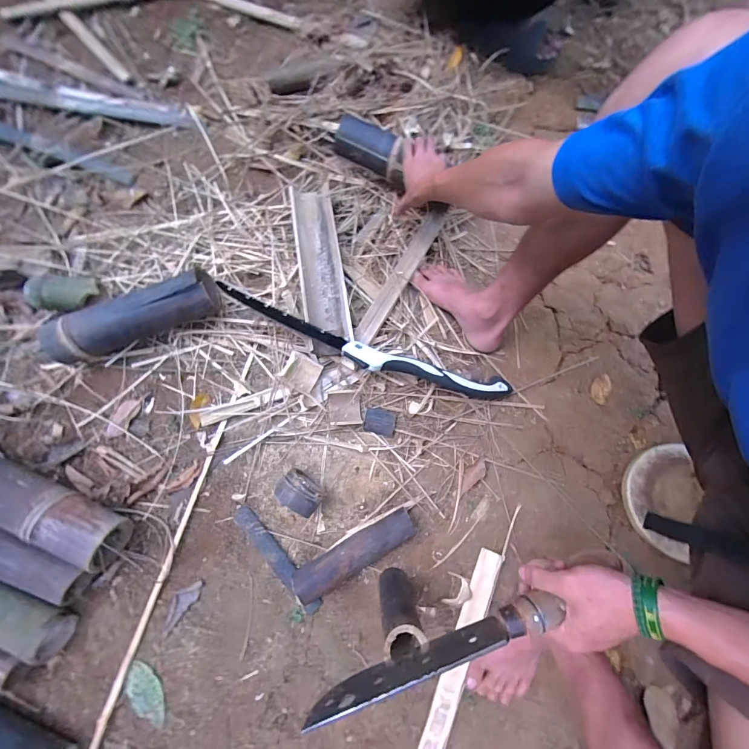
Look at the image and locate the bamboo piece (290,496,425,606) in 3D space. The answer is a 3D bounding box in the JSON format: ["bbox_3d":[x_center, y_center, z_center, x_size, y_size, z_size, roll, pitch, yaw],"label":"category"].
[{"bbox_3d":[-0.023,0.300,0.595,0.237,0.059,0.055,-29,76,-8],"label":"bamboo piece"}]

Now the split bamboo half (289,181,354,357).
[{"bbox_3d":[-0.115,-0.234,0.725,0.095,0.047,0.400,-9,74,-1],"label":"split bamboo half"}]

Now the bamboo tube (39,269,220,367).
[{"bbox_3d":[-0.469,-0.107,0.673,0.325,0.102,0.090,-18,74,-4],"label":"bamboo tube"}]

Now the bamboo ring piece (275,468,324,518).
[{"bbox_3d":[-0.128,0.209,0.607,0.081,0.081,0.054,40,78,10],"label":"bamboo ring piece"}]

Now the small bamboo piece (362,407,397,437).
[{"bbox_3d":[0.011,0.091,0.680,0.059,0.009,0.048,12,75,3],"label":"small bamboo piece"}]

